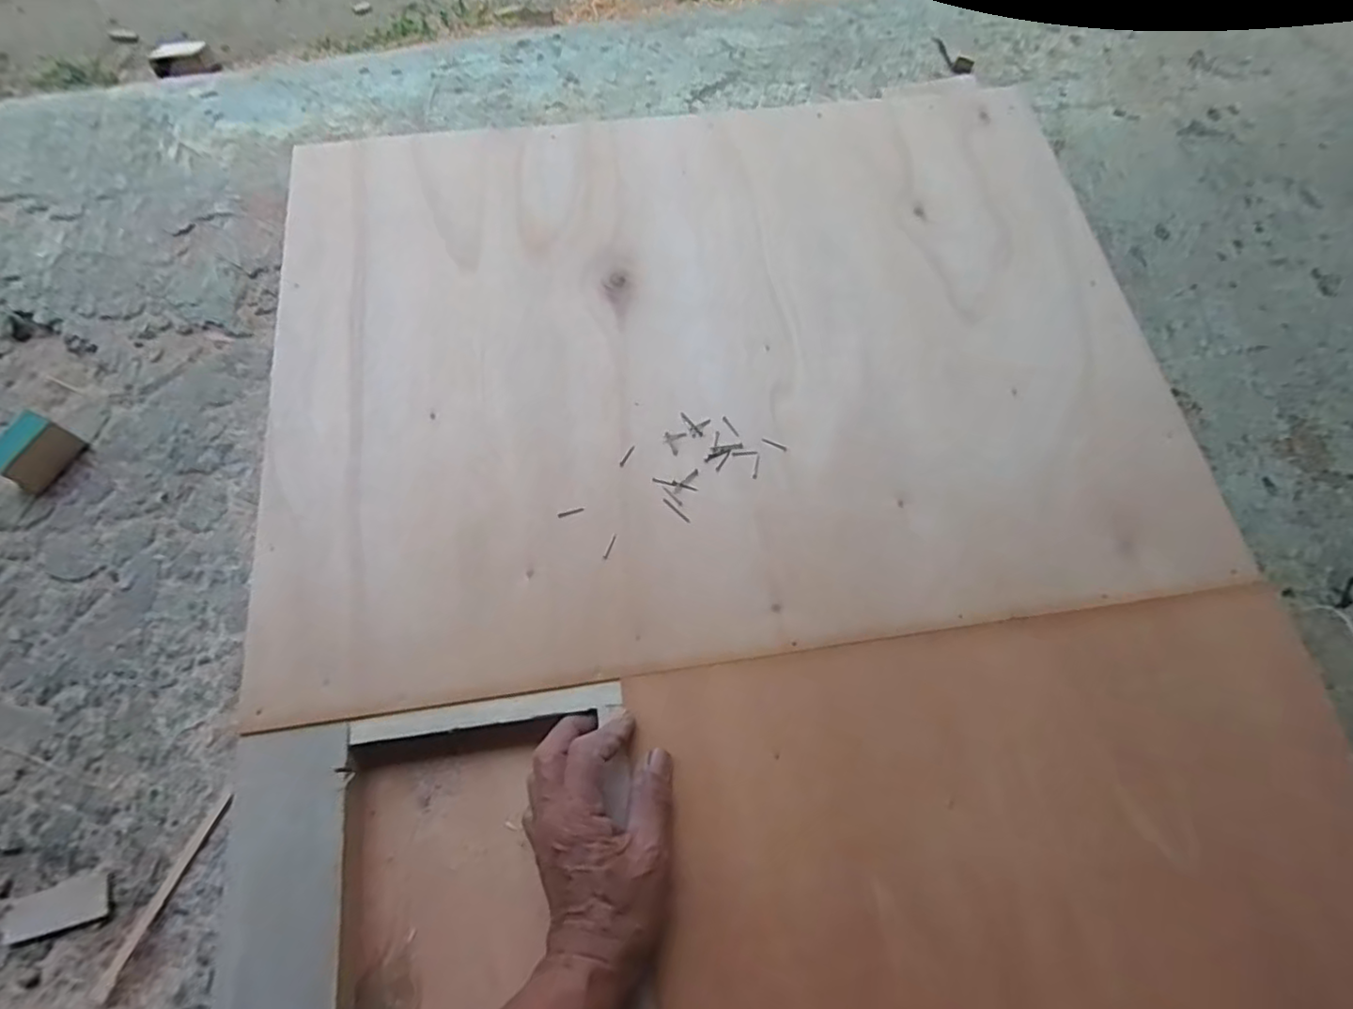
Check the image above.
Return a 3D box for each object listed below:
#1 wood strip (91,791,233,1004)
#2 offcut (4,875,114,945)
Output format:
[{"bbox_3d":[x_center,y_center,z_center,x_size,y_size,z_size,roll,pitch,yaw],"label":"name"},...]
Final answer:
[{"bbox_3d":[-0.381,0.290,0.479,0.011,0.008,0.150,25,70,9],"label":"wood strip"},{"bbox_3d":[-0.454,0.297,0.473,0.078,0.009,0.029,-15,69,-6],"label":"offcut"}]

